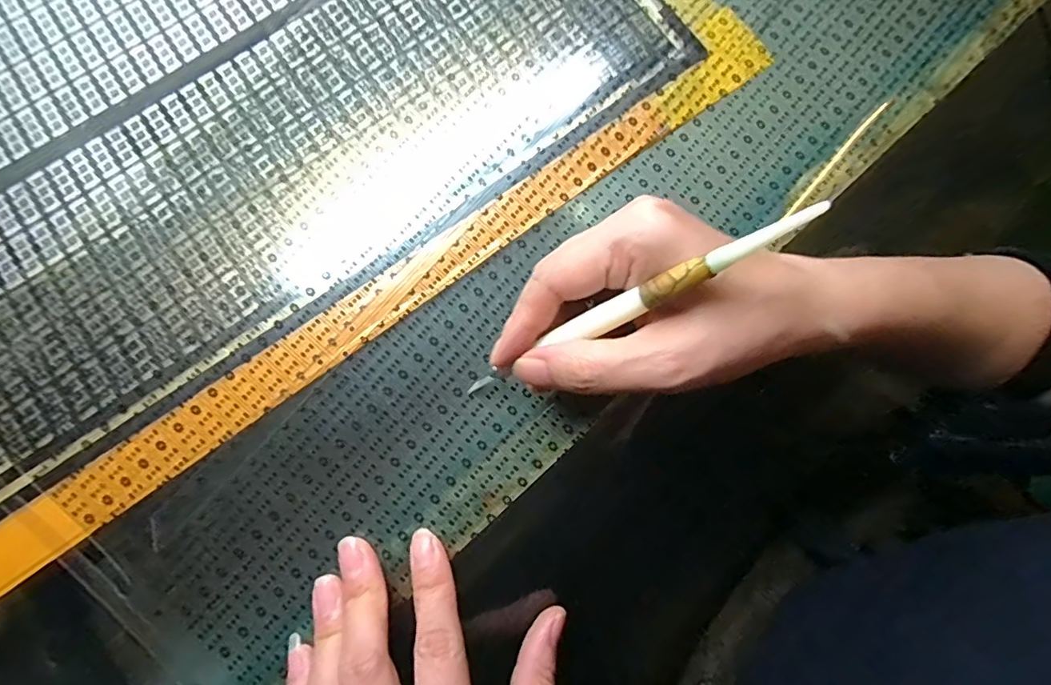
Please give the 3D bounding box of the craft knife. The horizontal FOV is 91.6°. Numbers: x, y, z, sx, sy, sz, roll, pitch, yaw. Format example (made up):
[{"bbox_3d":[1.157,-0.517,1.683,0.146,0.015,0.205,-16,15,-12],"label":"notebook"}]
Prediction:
[{"bbox_3d":[0.031,-0.011,0.189,0.150,0.009,0.009,-27,78,34],"label":"craft knife"}]

